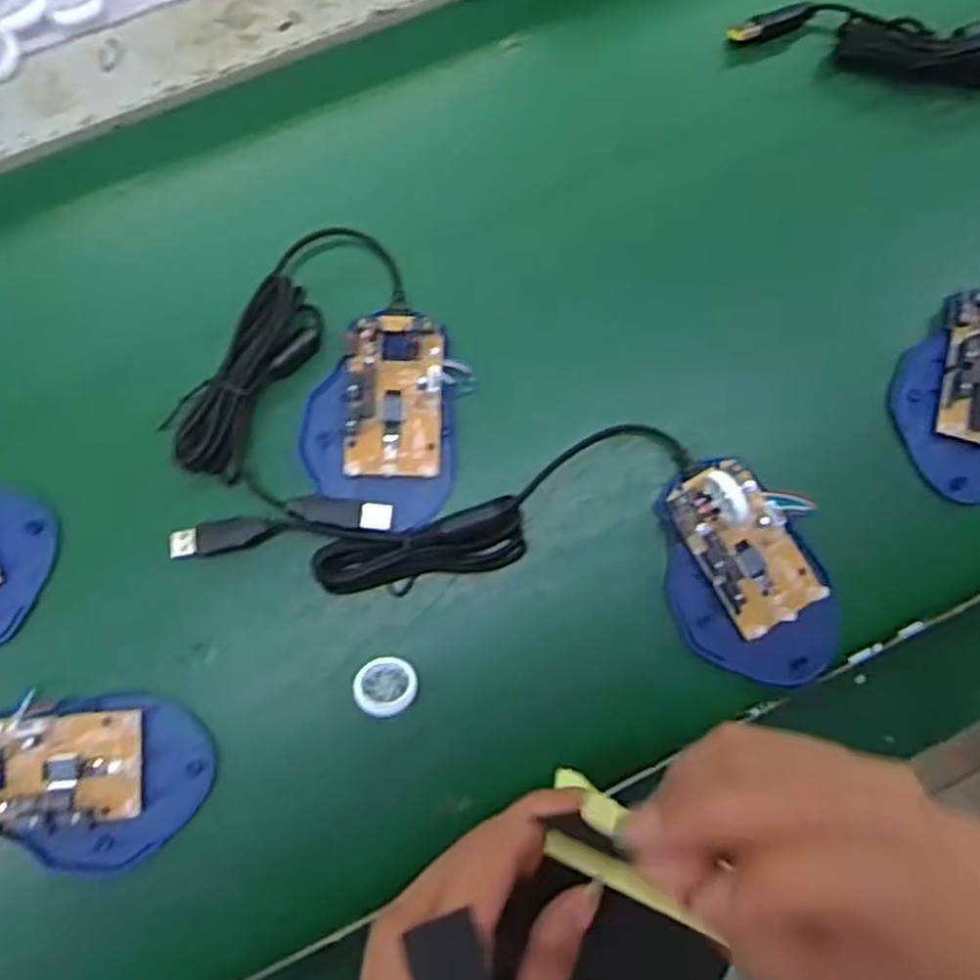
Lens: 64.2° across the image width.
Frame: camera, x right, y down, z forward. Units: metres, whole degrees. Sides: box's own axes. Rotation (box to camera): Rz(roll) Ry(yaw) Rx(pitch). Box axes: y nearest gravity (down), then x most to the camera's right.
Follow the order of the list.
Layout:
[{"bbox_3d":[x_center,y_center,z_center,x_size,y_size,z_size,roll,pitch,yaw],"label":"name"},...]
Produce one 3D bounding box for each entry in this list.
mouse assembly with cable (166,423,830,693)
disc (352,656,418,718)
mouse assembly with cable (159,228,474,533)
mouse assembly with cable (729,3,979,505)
[{"bbox_3d":[0.017,0.010,0.360,0.299,0.031,0.103,13,82,-3],"label":"mouse assembly with cable"},{"bbox_3d":[-0.047,0.089,0.354,0.027,0.017,0.024,-1,86,-8],"label":"disc"},{"bbox_3d":[-0.068,-0.052,0.372,0.125,0.017,0.134,24,83,-5],"label":"mouse assembly with cable"},{"bbox_3d":[0.246,-0.142,0.404,0.152,0.043,0.274,-18,88,-9],"label":"mouse assembly with cable"}]

